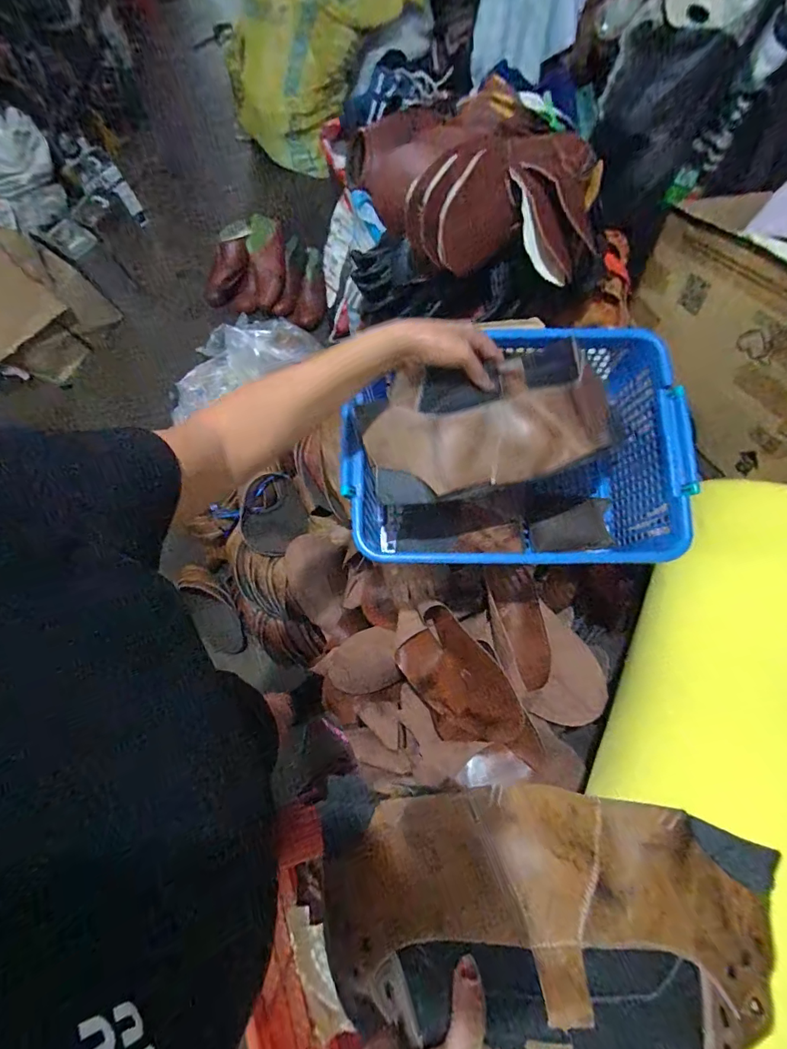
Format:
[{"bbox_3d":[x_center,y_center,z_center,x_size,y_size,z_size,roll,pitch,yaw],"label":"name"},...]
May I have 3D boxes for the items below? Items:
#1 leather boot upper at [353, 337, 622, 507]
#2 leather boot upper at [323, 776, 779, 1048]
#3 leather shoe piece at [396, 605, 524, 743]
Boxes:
[{"bbox_3d":[0.098,-0.108,0.539,0.302,0.063,0.162,-11,101,12],"label":"leather boot upper"},{"bbox_3d":[0.115,0.288,0.322,0.336,0.075,0.161,7,75,2],"label":"leather boot upper"},{"bbox_3d":[0.097,0.236,0.684,0.205,0.033,0.146,48,113,31],"label":"leather shoe piece"}]

